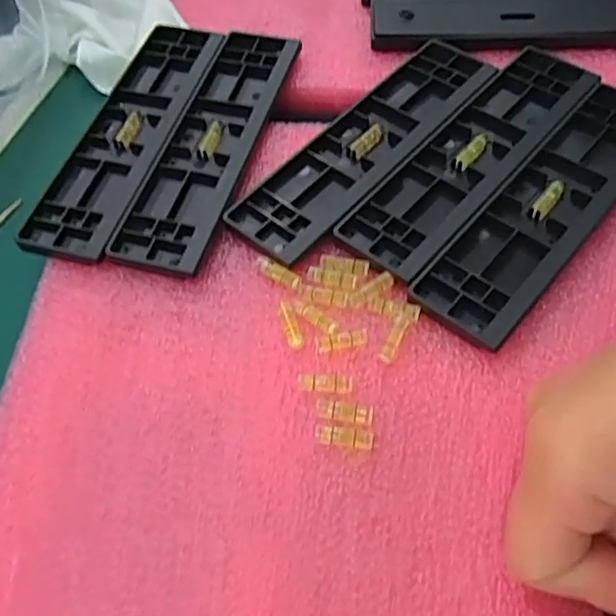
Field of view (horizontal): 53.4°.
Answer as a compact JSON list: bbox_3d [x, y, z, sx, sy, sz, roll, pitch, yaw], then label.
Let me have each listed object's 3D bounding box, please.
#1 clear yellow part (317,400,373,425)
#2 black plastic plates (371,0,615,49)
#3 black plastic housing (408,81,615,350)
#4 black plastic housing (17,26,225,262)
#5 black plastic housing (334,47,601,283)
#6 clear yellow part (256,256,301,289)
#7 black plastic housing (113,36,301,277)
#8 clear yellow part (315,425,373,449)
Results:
[{"bbox_3d":[0.013,0.038,0.225,0.021,0.004,0.007,6,58,8],"label":"clear yellow part"},{"bbox_3d":[0.115,-0.161,0.335,0.155,0.010,0.045,1,58,6],"label":"black plastic plates"},{"bbox_3d":[0.109,-0.047,0.270,0.041,0.008,0.161,35,66,24],"label":"black plastic housing"},{"bbox_3d":[-0.090,-0.090,0.309,0.047,0.012,0.161,11,59,11],"label":"black plastic housing"},{"bbox_3d":[0.078,-0.074,0.285,0.044,0.005,0.157,36,67,24],"label":"black plastic housing"},{"bbox_3d":[-0.012,-0.015,0.259,0.021,0.006,0.006,27,63,20],"label":"clear yellow part"},{"bbox_3d":[-0.047,-0.083,0.303,0.040,0.009,0.159,13,59,12],"label":"black plastic housing"},{"bbox_3d":[0.013,0.046,0.220,0.020,0.004,0.007,7,58,9],"label":"clear yellow part"}]

